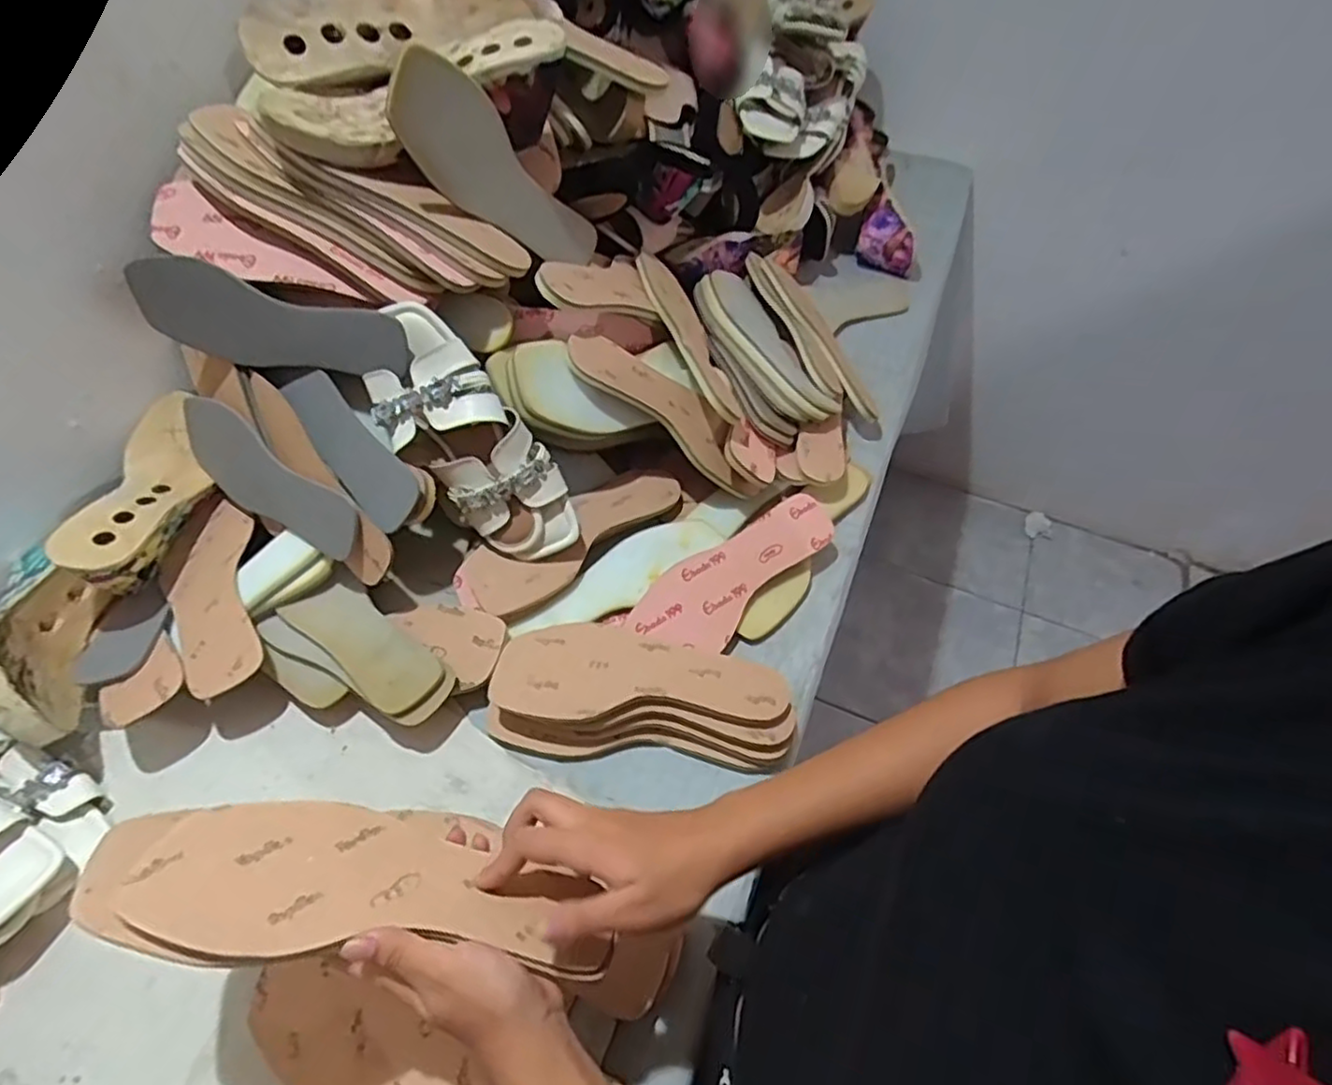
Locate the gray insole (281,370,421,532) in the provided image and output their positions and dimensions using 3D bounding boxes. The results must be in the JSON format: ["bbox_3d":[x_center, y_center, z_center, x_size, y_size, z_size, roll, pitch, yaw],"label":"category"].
[{"bbox_3d":[-0.270,-0.083,0.585,0.051,0.008,0.160,-43,79,5],"label":"gray insole"}]

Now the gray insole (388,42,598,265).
[{"bbox_3d":[-0.143,-0.313,0.599,0.017,0.233,0.079,36,92,33],"label":"gray insole"}]

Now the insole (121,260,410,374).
[{"bbox_3d":[-0.339,-0.184,0.586,0.241,0.075,0.008,16,33,1],"label":"insole"}]

